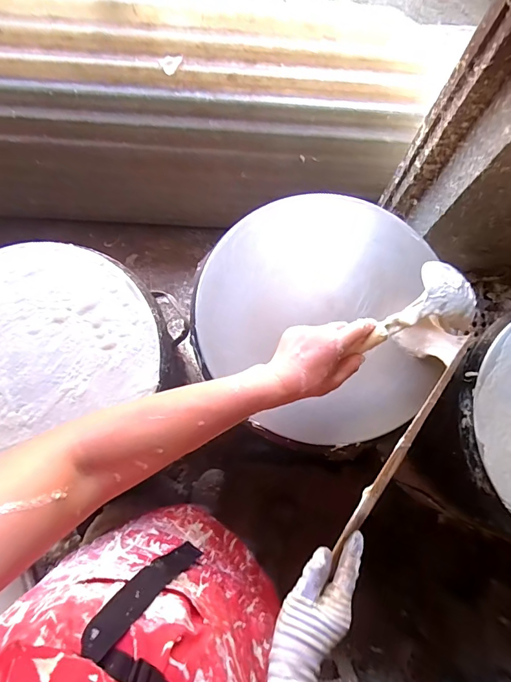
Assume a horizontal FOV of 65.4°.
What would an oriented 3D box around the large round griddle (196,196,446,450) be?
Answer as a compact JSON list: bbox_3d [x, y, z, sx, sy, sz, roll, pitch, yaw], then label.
[{"bbox_3d":[0.083,-0.046,0.575,0.327,0.022,0.367,1,78,-1],"label":"large round griddle"}]

